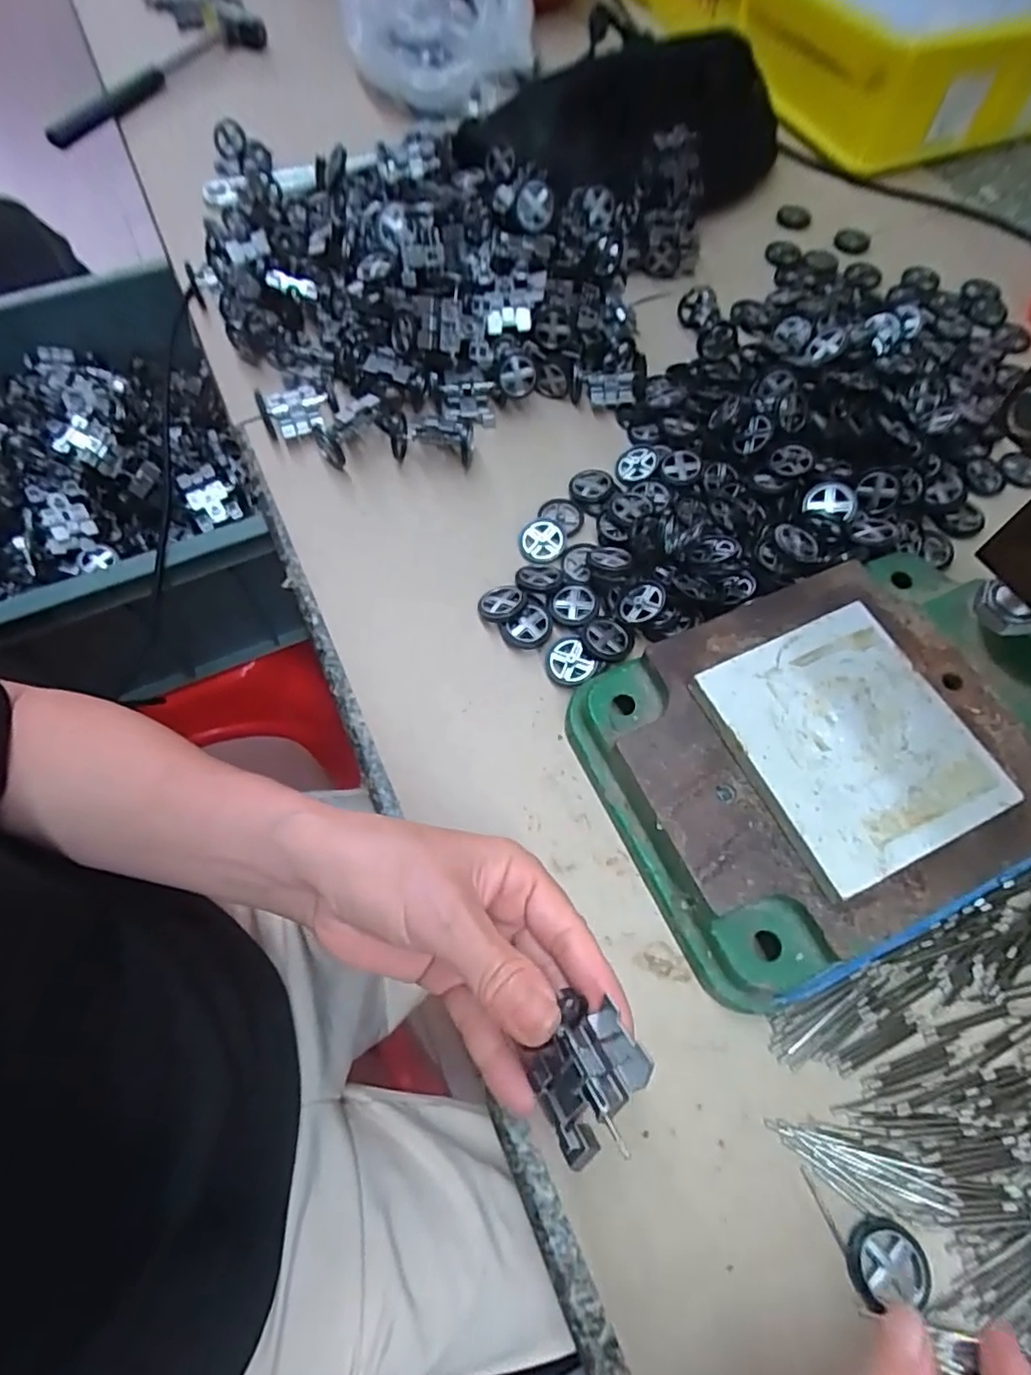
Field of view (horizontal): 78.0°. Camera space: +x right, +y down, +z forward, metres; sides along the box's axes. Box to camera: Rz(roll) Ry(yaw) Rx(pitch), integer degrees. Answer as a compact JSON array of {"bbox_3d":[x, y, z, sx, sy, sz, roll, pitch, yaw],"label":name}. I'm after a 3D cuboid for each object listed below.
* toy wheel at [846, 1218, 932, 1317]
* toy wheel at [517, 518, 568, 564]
[{"bbox_3d":[0.138,0.212,0.234,0.027,0.004,0.026,0,65,0],"label":"toy wheel"},{"bbox_3d":[0.016,-0.086,0.375,0.028,0.005,0.030,0,65,0],"label":"toy wheel"}]

